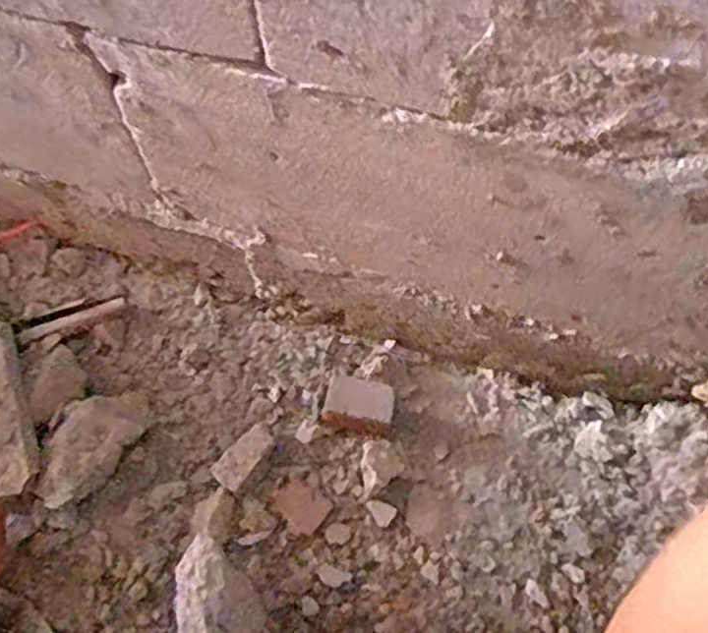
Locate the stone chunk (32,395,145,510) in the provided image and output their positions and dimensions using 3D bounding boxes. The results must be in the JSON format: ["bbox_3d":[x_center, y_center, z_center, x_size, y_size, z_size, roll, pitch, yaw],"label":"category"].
[{"bbox_3d":[-0.255,0.125,0.669,0.061,0.048,0.112,35,70,17],"label":"stone chunk"}]

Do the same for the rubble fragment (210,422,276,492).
[{"bbox_3d":[-0.107,0.139,0.691,0.032,0.020,0.065,38,71,18],"label":"rubble fragment"}]

